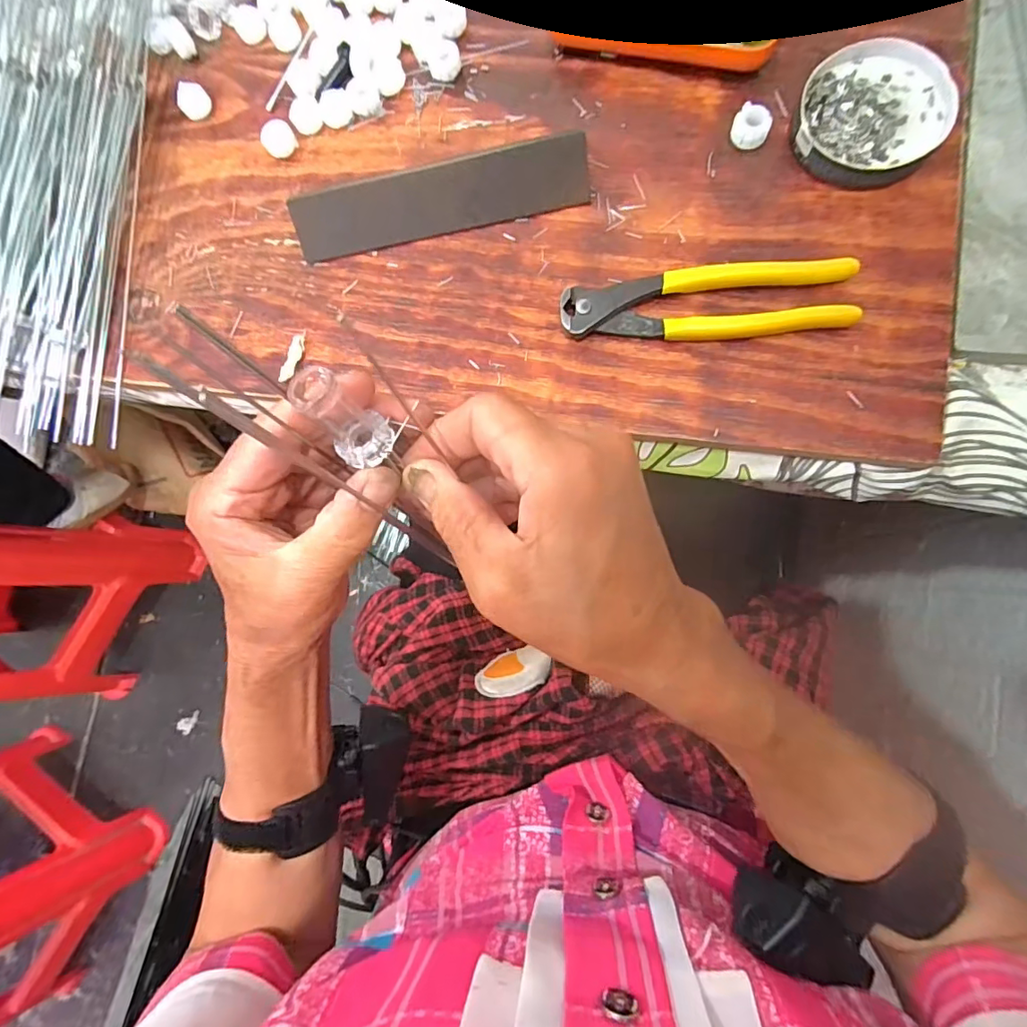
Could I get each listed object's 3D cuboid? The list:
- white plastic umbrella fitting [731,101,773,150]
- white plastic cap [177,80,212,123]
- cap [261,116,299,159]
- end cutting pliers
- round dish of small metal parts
[{"bbox_3d":[0.144,-0.234,0.312,0.022,0.012,0.019,21,86,10],"label":"white plastic umbrella fitting"},{"bbox_3d":[-0.236,-0.304,0.379,0.022,0.013,0.022,-1,83,8],"label":"white plastic cap"},{"bbox_3d":[-0.166,-0.264,0.363,0.023,0.012,0.022,-1,83,8],"label":"cap"},{"bbox_3d":[0.112,-0.124,0.306,0.164,0.014,0.041,-1,83,8],"label":"end cutting pliers"},{"bbox_3d":[0.210,-0.235,0.302,0.080,0.014,0.082,8,84,9],"label":"round dish of small metal parts"}]

